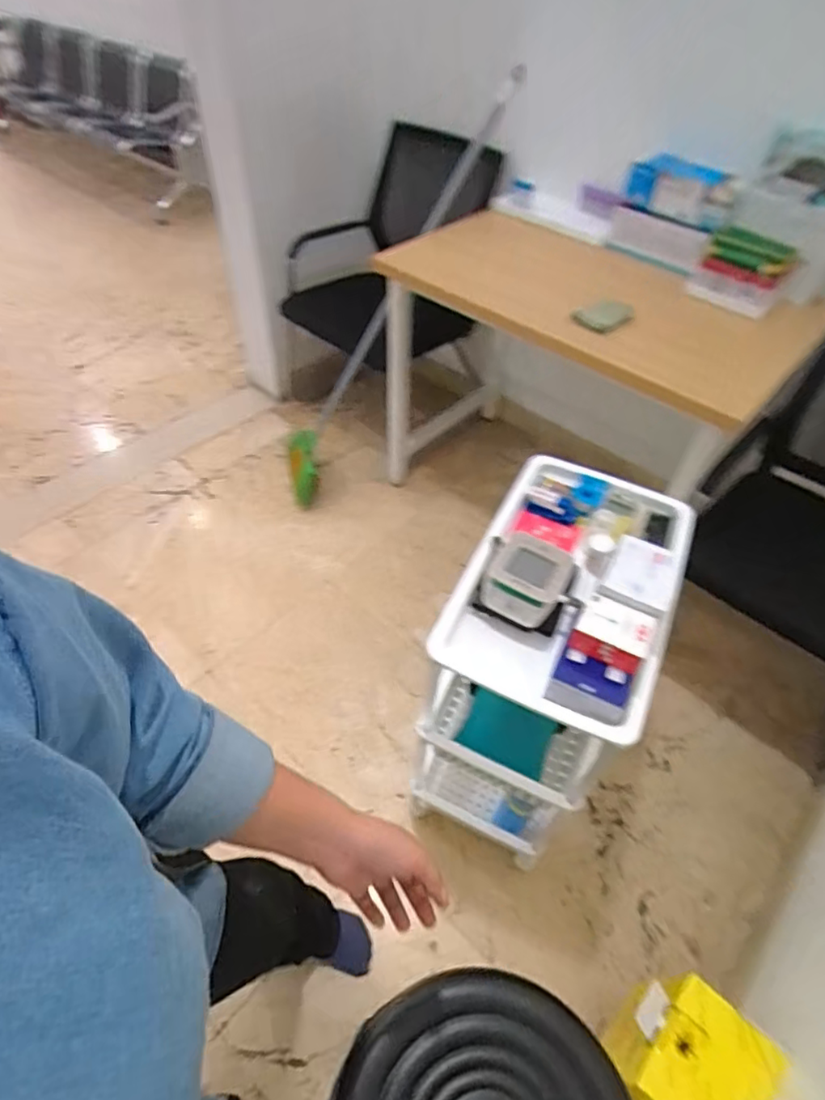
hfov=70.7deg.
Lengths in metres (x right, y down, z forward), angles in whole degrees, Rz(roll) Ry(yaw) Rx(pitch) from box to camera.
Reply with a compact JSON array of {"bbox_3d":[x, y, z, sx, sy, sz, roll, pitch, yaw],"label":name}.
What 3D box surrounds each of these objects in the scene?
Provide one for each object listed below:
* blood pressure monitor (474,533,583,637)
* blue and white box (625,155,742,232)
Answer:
[{"bbox_3d":[0.162,0.035,0.792,0.131,0.081,0.138,15,50,10],"label":"blood pressure monitor"},{"bbox_3d":[0.594,-0.786,1.285,0.111,0.090,0.242,-19,52,-17],"label":"blue and white box"}]

